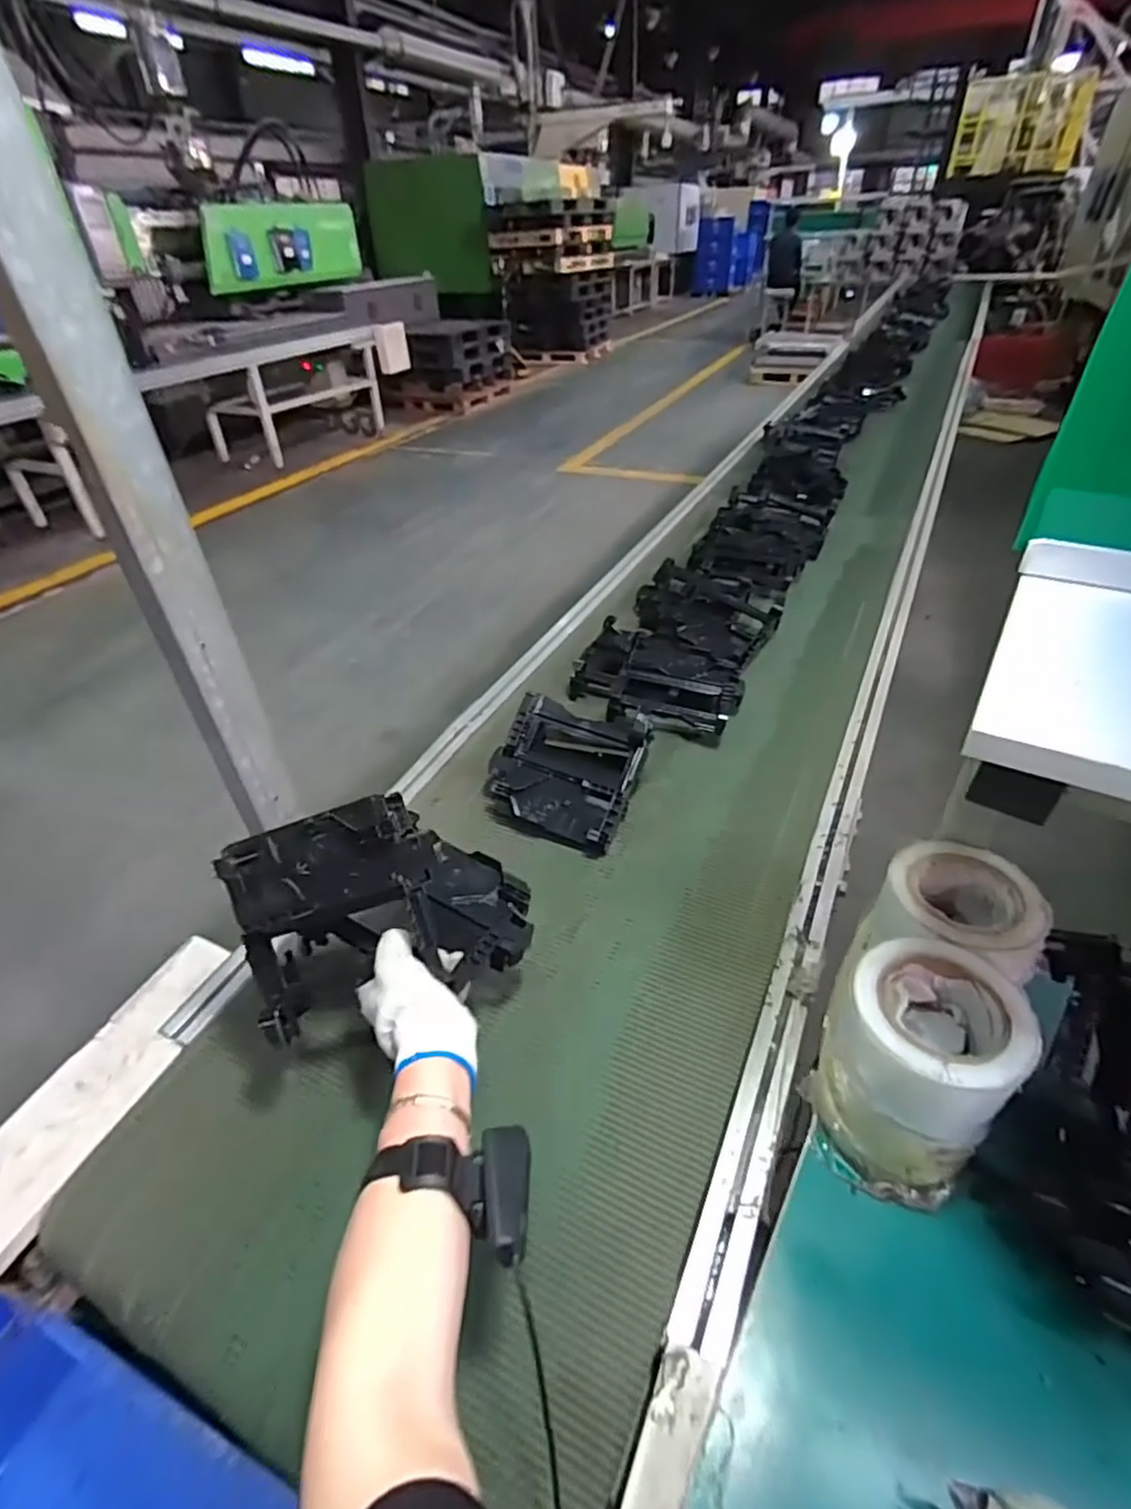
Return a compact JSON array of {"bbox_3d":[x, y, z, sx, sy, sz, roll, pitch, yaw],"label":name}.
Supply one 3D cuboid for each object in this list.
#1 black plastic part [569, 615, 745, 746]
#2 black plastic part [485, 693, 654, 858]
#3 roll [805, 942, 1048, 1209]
[{"bbox_3d":[0.135,-0.110,1.031,0.265,0.073,0.215,12,40,18],"label":"black plastic part"},{"bbox_3d":[0.008,0.013,0.864,0.181,0.117,0.195,20,44,26],"label":"black plastic part"},{"bbox_3d":[0.262,0.248,0.517,0.113,0.182,0.118,-2,38,1],"label":"roll"}]

